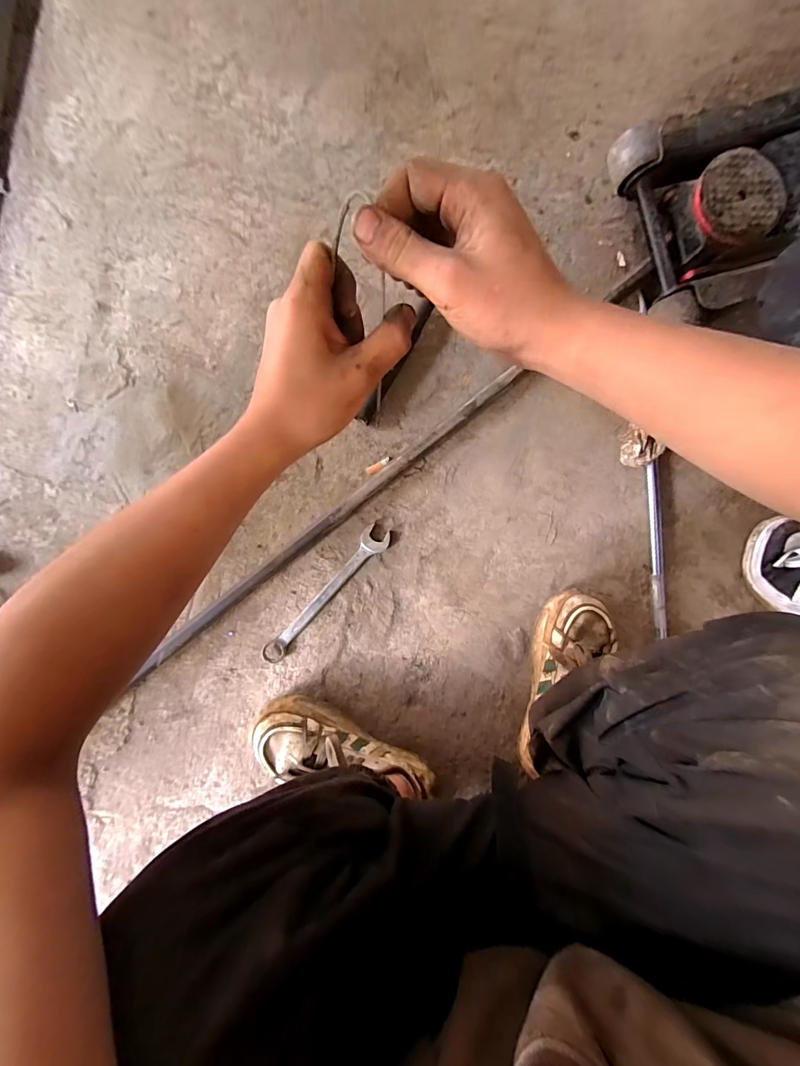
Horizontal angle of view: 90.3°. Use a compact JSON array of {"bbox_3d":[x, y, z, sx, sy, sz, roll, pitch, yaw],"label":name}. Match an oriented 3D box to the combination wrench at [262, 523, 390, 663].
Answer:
[{"bbox_3d":[-0.105,0.089,0.562,0.037,0.013,0.242,41,90,-2],"label":"combination wrench"}]

